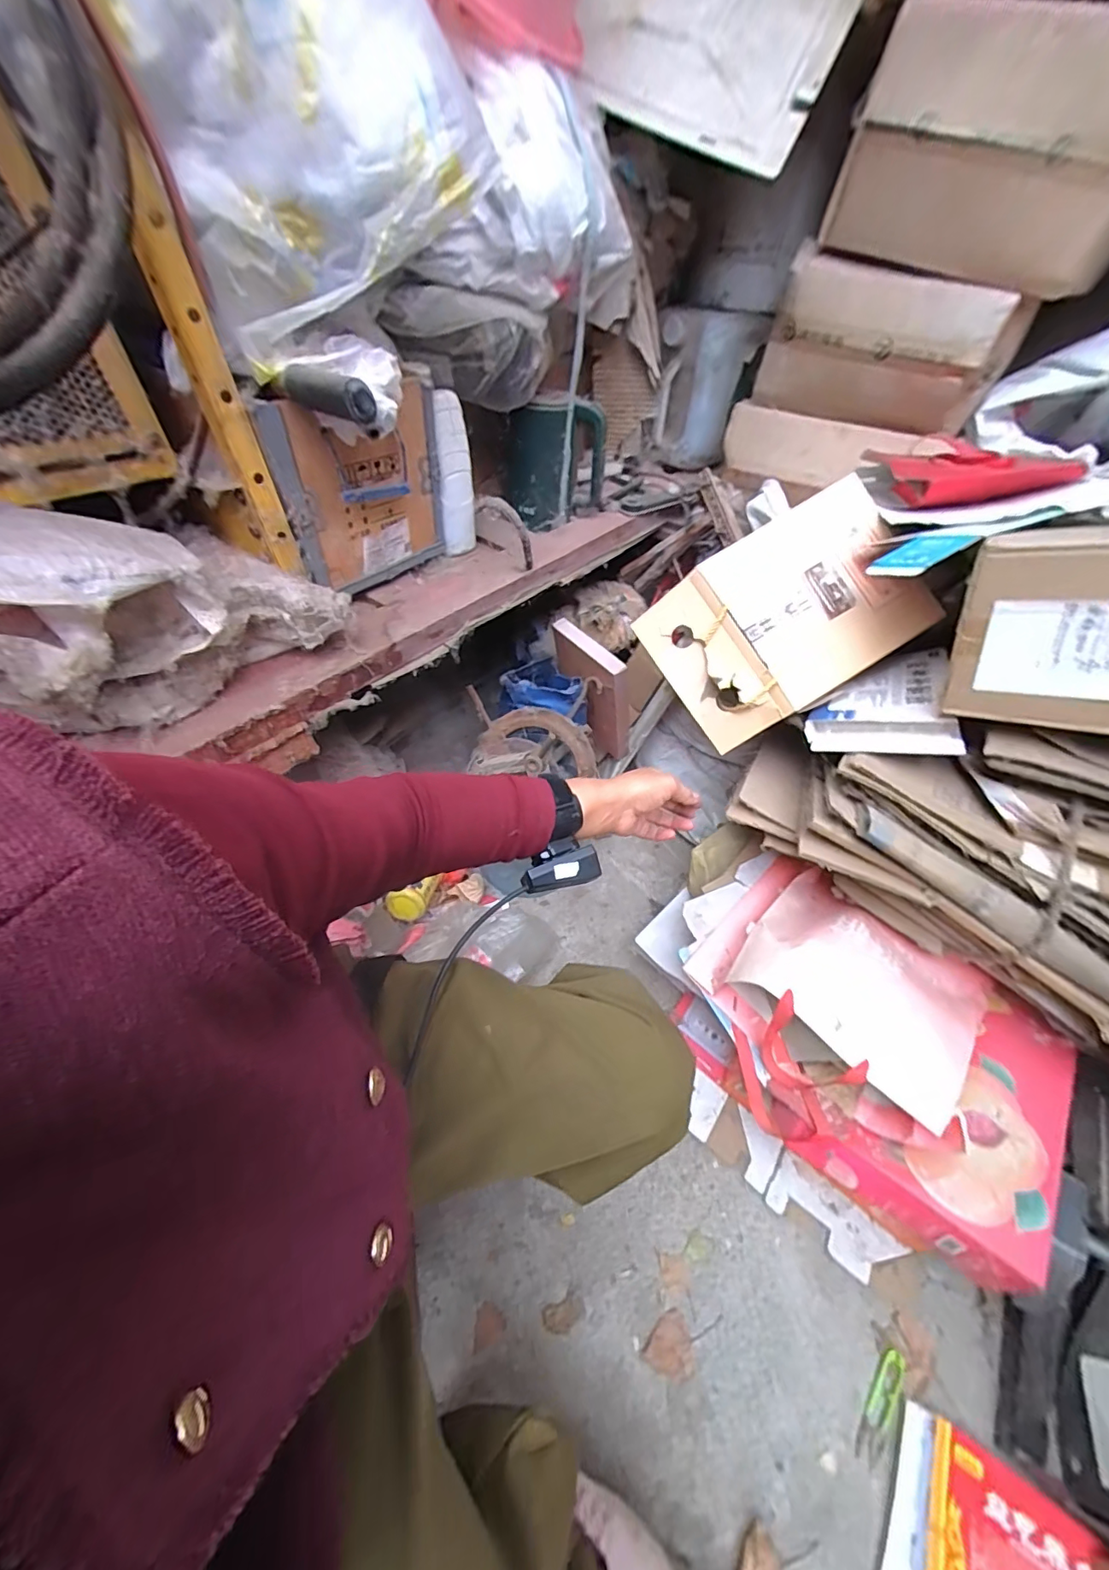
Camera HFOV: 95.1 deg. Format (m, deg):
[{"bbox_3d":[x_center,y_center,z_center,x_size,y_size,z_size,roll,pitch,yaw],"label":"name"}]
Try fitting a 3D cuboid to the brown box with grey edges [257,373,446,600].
[{"bbox_3d":[-0.245,-0.393,0.710,0.047,0.232,0.248,34,53,23],"label":"brown box with grey edges"}]

